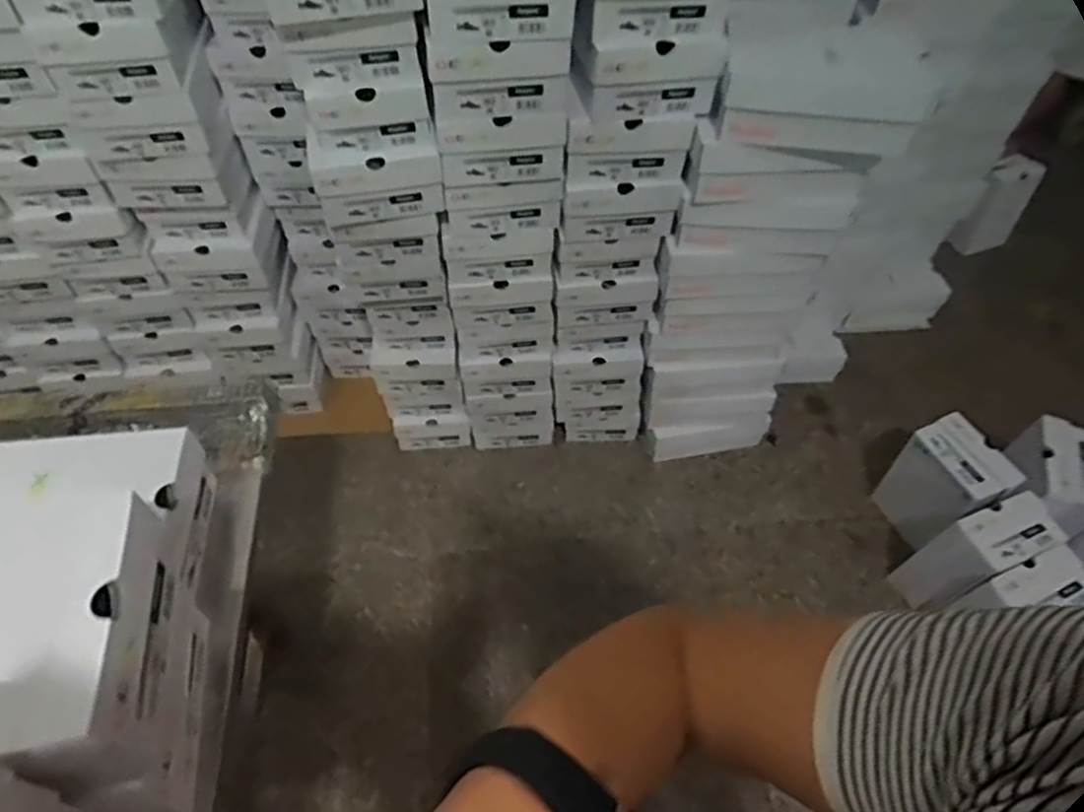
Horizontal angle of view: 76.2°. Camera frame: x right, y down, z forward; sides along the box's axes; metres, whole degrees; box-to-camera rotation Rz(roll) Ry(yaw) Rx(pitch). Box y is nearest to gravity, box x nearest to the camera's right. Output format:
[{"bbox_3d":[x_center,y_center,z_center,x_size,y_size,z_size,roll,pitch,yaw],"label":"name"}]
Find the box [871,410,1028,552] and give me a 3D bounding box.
[{"bbox_3d":[0.807,0.166,1.404,0.097,0.295,0.171,-20,55,-16],"label":"box"}]

